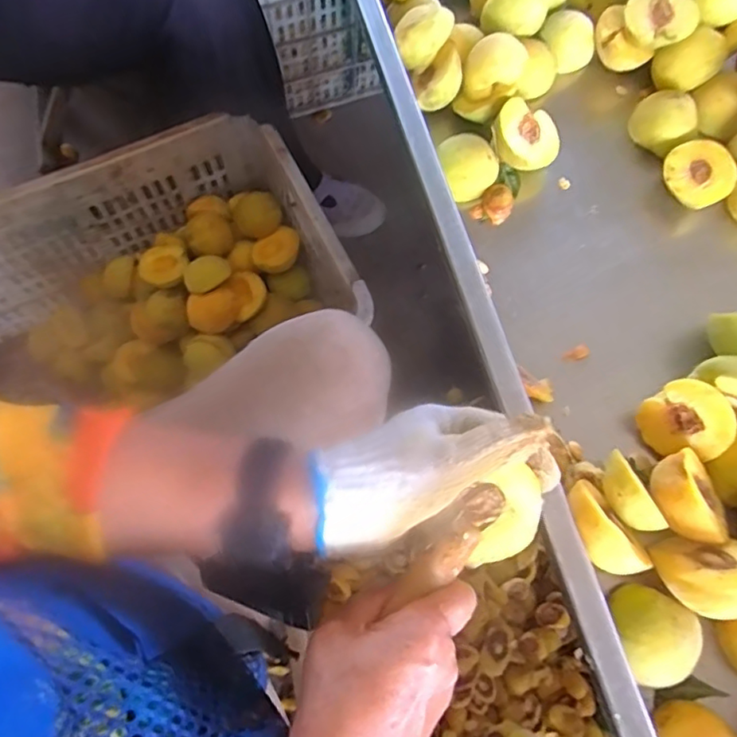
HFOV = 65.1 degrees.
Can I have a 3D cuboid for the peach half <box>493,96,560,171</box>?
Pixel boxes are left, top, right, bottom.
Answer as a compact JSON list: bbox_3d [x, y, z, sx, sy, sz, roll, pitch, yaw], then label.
[{"bbox_3d":[0.136,-0.202,0.508,0.060,0.021,0.055,23,80,-15],"label":"peach half"}]

